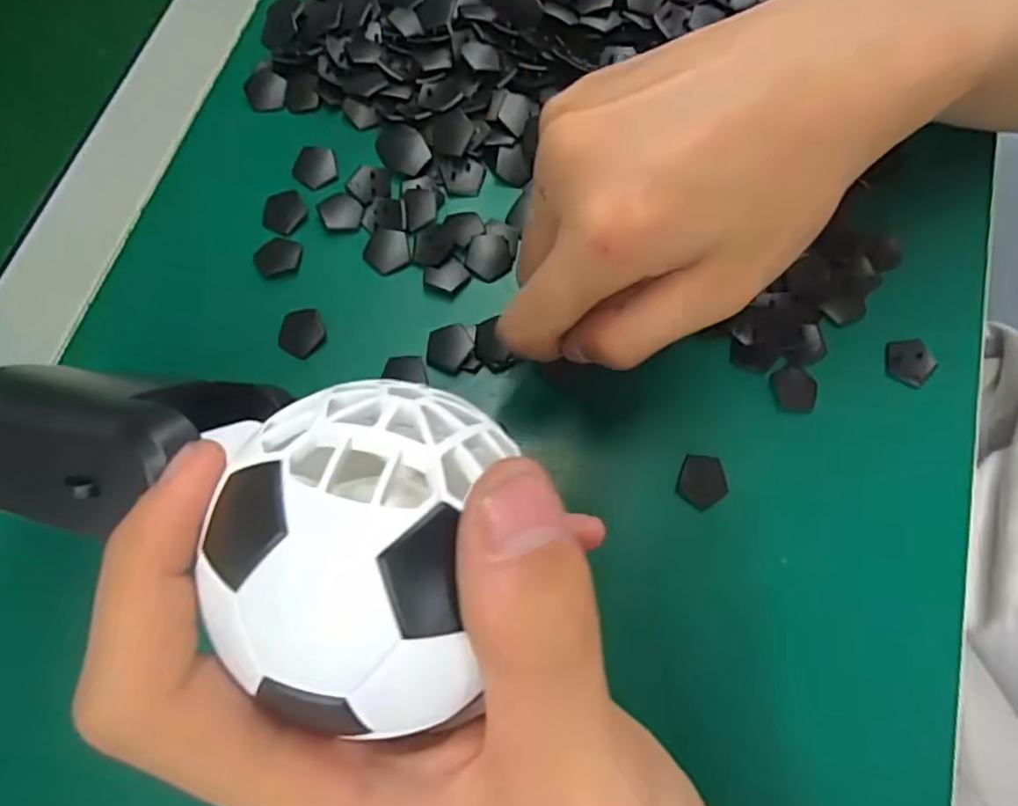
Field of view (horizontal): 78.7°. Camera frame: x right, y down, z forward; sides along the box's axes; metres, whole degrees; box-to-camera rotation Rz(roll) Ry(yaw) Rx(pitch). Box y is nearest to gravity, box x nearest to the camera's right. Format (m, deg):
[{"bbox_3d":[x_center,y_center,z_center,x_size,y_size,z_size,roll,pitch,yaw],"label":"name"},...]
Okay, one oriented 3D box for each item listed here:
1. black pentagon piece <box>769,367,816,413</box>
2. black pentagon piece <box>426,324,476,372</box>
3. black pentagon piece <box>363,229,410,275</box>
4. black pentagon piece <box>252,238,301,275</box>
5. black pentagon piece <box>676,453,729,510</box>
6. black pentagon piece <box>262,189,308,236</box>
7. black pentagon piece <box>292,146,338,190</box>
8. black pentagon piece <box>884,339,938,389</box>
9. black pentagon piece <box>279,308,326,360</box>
[{"bbox_3d":[0.111,-0.006,0.241,0.018,0.004,0.018,10,73,3],"label":"black pentagon piece"},{"bbox_3d":[-0.023,-0.022,0.243,0.018,0.004,0.019,7,73,2],"label":"black pentagon piece"},{"bbox_3d":[-0.051,-0.064,0.258,0.018,0.004,0.020,-14,73,-4],"label":"black pentagon piece"},{"bbox_3d":[-0.095,-0.061,0.255,0.020,0.004,0.016,-15,73,-4],"label":"black pentagon piece"},{"bbox_3d":[0.072,0.029,0.230,0.017,0.004,0.019,22,74,7],"label":"black pentagon piece"},{"bbox_3d":[-0.095,-0.081,0.263,0.019,0.004,0.019,27,74,8],"label":"black pentagon piece"},{"bbox_3d":[-0.084,-0.103,0.269,0.019,0.004,0.019,-28,74,-8],"label":"black pentagon piece"},{"bbox_3d":[0.159,-0.016,0.246,0.018,0.004,0.020,3,72,1],"label":"black pentagon piece"},{"bbox_3d":[-0.082,-0.028,0.244,0.018,0.004,0.020,-41,77,-12],"label":"black pentagon piece"}]

